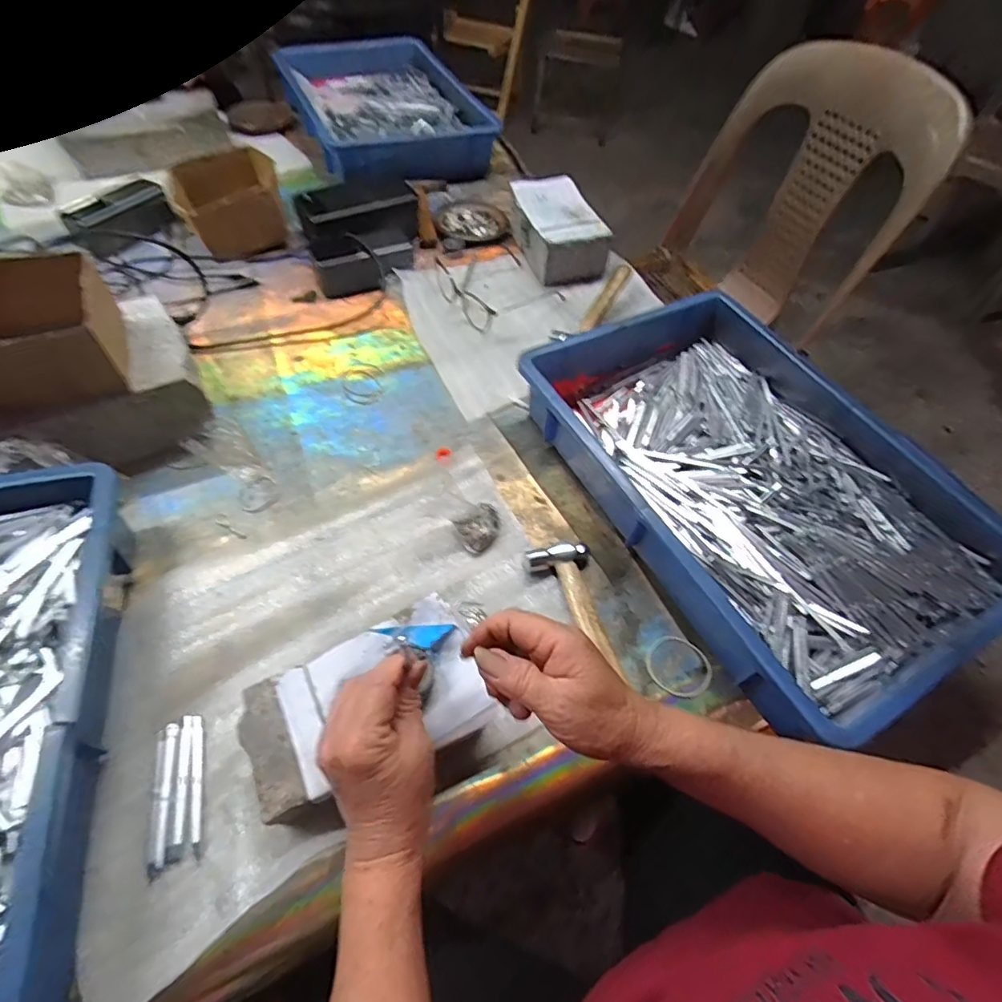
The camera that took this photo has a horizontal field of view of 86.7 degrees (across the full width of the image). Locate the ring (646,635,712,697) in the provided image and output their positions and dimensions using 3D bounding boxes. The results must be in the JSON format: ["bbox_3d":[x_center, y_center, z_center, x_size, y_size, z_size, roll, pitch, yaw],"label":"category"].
[{"bbox_3d":[0.152,0.142,0.457,0.052,0.005,0.053,2,55,-3],"label":"ring"}]

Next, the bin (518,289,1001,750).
[{"bbox_3d":[0.238,-0.024,0.527,0.280,0.081,0.421,-23,60,-19],"label":"bin"}]

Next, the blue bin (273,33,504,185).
[{"bbox_3d":[-0.204,-0.686,0.933,0.296,0.088,0.365,-16,58,-15],"label":"blue bin"}]

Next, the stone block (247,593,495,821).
[{"bbox_3d":[-0.092,0.151,0.385,0.162,0.048,0.100,-25,61,-20],"label":"stone block"}]

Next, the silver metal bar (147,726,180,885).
[{"bbox_3d":[-0.235,0.204,0.368,0.013,0.005,0.094,-10,57,-12],"label":"silver metal bar"}]

